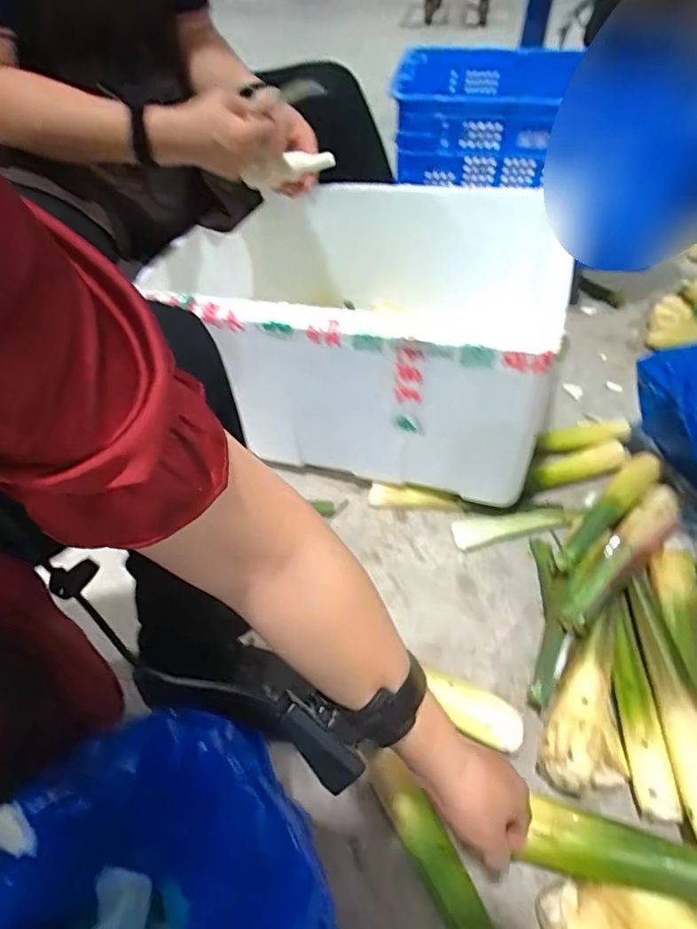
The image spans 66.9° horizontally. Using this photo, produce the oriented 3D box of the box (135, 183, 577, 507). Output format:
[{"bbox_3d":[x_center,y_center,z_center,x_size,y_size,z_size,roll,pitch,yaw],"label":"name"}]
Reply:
[{"bbox_3d":[0.028,-0.253,0.884,0.573,0.263,0.455,13,51,12],"label":"box"}]

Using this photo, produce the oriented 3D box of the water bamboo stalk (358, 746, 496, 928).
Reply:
[{"bbox_3d":[0.119,0.439,0.500,0.042,0.057,0.311,-25,53,-18],"label":"water bamboo stalk"}]

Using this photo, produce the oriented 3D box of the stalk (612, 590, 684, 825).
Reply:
[{"bbox_3d":[0.338,0.273,0.622,0.037,0.027,0.237,6,50,7],"label":"stalk"}]

